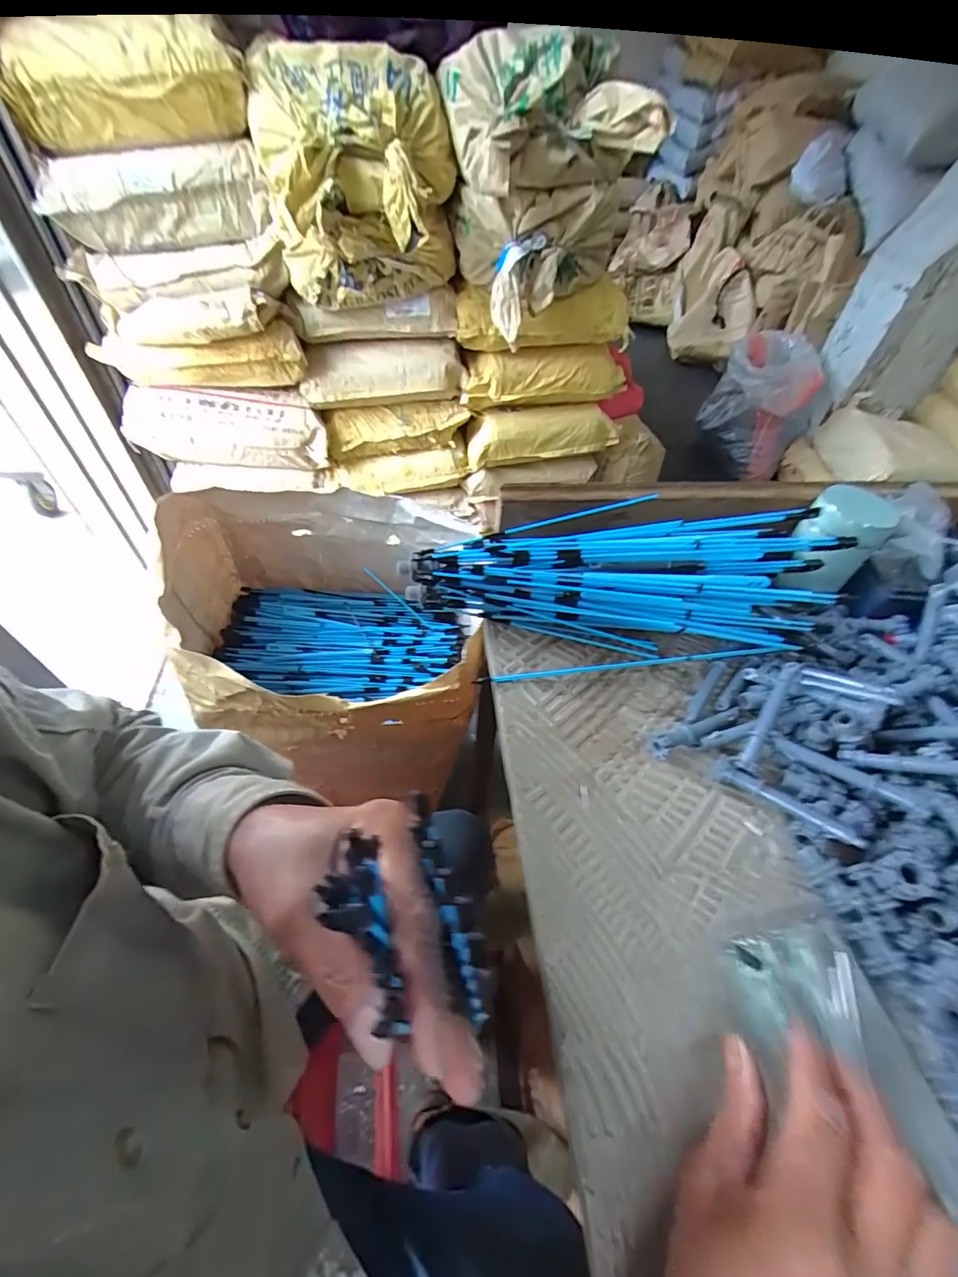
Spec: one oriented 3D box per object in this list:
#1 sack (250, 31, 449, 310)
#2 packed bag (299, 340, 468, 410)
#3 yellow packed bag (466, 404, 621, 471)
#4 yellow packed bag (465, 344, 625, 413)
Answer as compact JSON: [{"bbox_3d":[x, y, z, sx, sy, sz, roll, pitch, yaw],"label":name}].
[{"bbox_3d":[-0.231,-0.893,0.951,0.372,0.361,0.248,-7,51,-10],"label":"sack"},{"bbox_3d":[-0.243,-0.691,1.213,0.406,0.131,0.188,-5,50,-8],"label":"packed bag"},{"bbox_3d":[0.192,-0.590,1.365,0.447,0.131,0.123,-10,51,-12],"label":"yellow packed bag"},{"bbox_3d":[0.170,-0.687,1.251,0.415,0.135,0.091,-3,50,-6],"label":"yellow packed bag"}]

